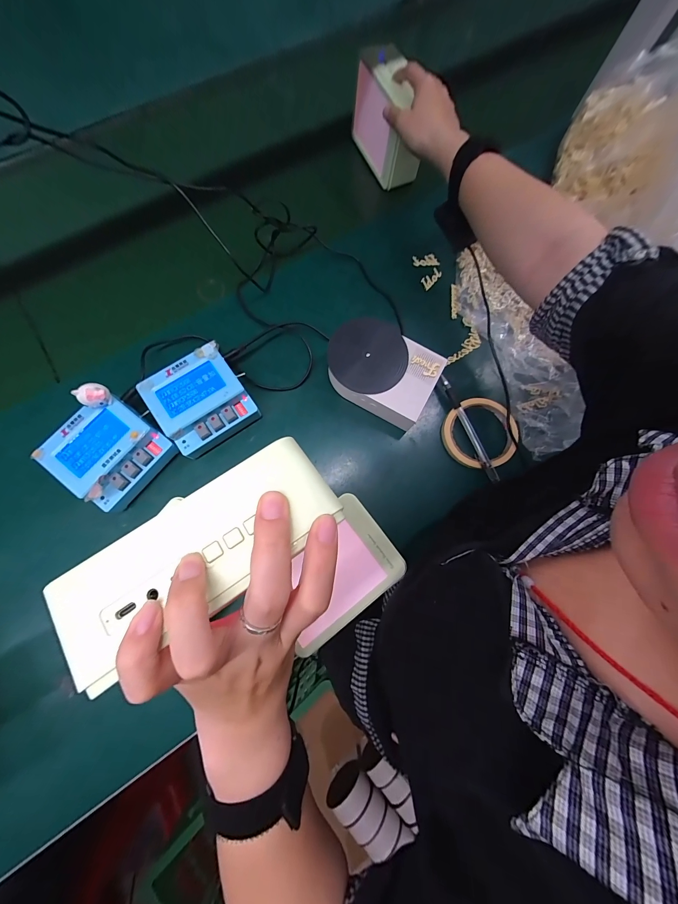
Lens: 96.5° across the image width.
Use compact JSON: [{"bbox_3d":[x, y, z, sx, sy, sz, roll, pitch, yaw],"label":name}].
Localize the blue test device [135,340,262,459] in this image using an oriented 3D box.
[{"bbox_3d":[-0.164,-0.059,0.367,0.103,0.049,0.101,-35,80,-9],"label":"blue test device"}]

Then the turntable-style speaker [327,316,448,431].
[{"bbox_3d":[0.052,-0.101,0.383,0.133,0.047,0.105,28,77,5],"label":"turntable-style speaker"}]

